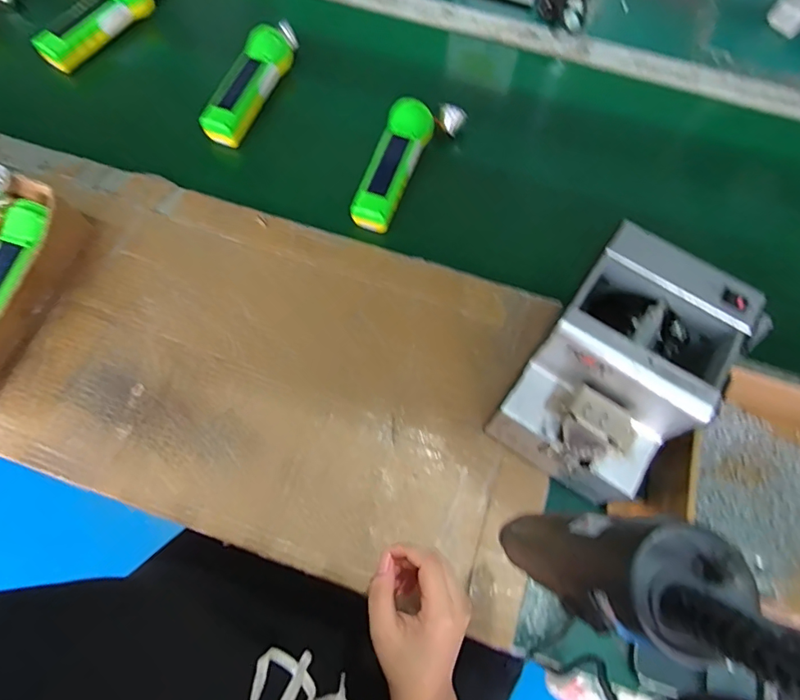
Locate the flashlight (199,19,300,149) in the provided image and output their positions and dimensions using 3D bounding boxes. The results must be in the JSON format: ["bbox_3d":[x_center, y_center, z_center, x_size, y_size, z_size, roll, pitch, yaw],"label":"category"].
[{"bbox_3d":[-0.191,-0.353,0.624,0.051,0.042,0.196,19,69,7],"label":"flashlight"}]

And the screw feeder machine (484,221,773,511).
[{"bbox_3d":[0.180,0.021,0.418,0.131,0.142,0.182,37,72,13],"label":"screw feeder machine"}]

